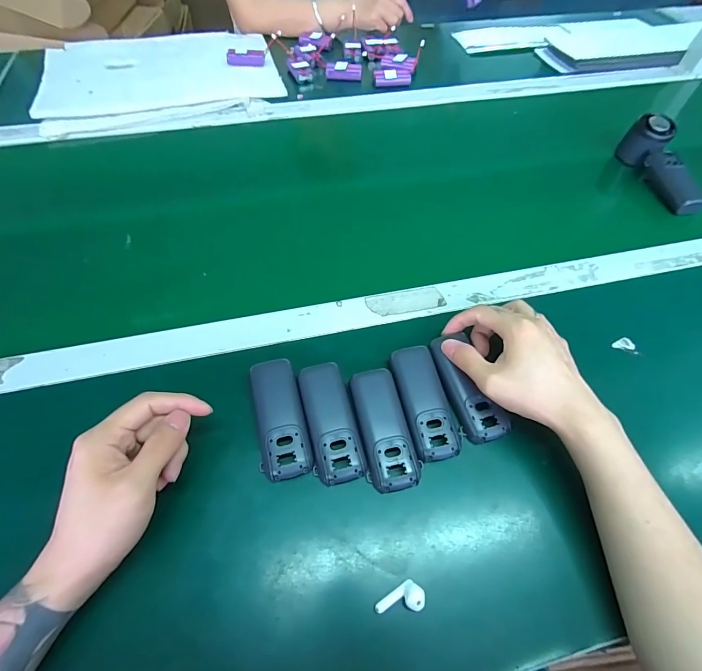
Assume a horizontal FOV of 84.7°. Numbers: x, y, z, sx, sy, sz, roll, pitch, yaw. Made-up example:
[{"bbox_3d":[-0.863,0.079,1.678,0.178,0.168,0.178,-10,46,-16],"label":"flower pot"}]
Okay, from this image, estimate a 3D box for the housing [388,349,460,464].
[{"bbox_3d":[0.069,0.062,0.363,0.041,0.021,0.107,-11,56,-11],"label":"housing"}]

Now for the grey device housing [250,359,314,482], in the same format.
[{"bbox_3d":[-0.064,0.075,0.350,0.042,0.023,0.106,-10,56,-10],"label":"grey device housing"}]

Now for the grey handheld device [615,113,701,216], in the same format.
[{"bbox_3d":[0.455,-0.245,0.556,0.040,0.061,0.164,-7,59,-5],"label":"grey handheld device"}]

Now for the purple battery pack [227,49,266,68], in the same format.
[{"bbox_3d":[-0.196,-0.519,0.720,0.069,0.025,0.015,-7,56,-8],"label":"purple battery pack"}]

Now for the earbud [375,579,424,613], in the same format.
[{"bbox_3d":[0.036,0.191,0.283,0.035,0.011,0.018,-1,55,-4],"label":"earbud"}]

